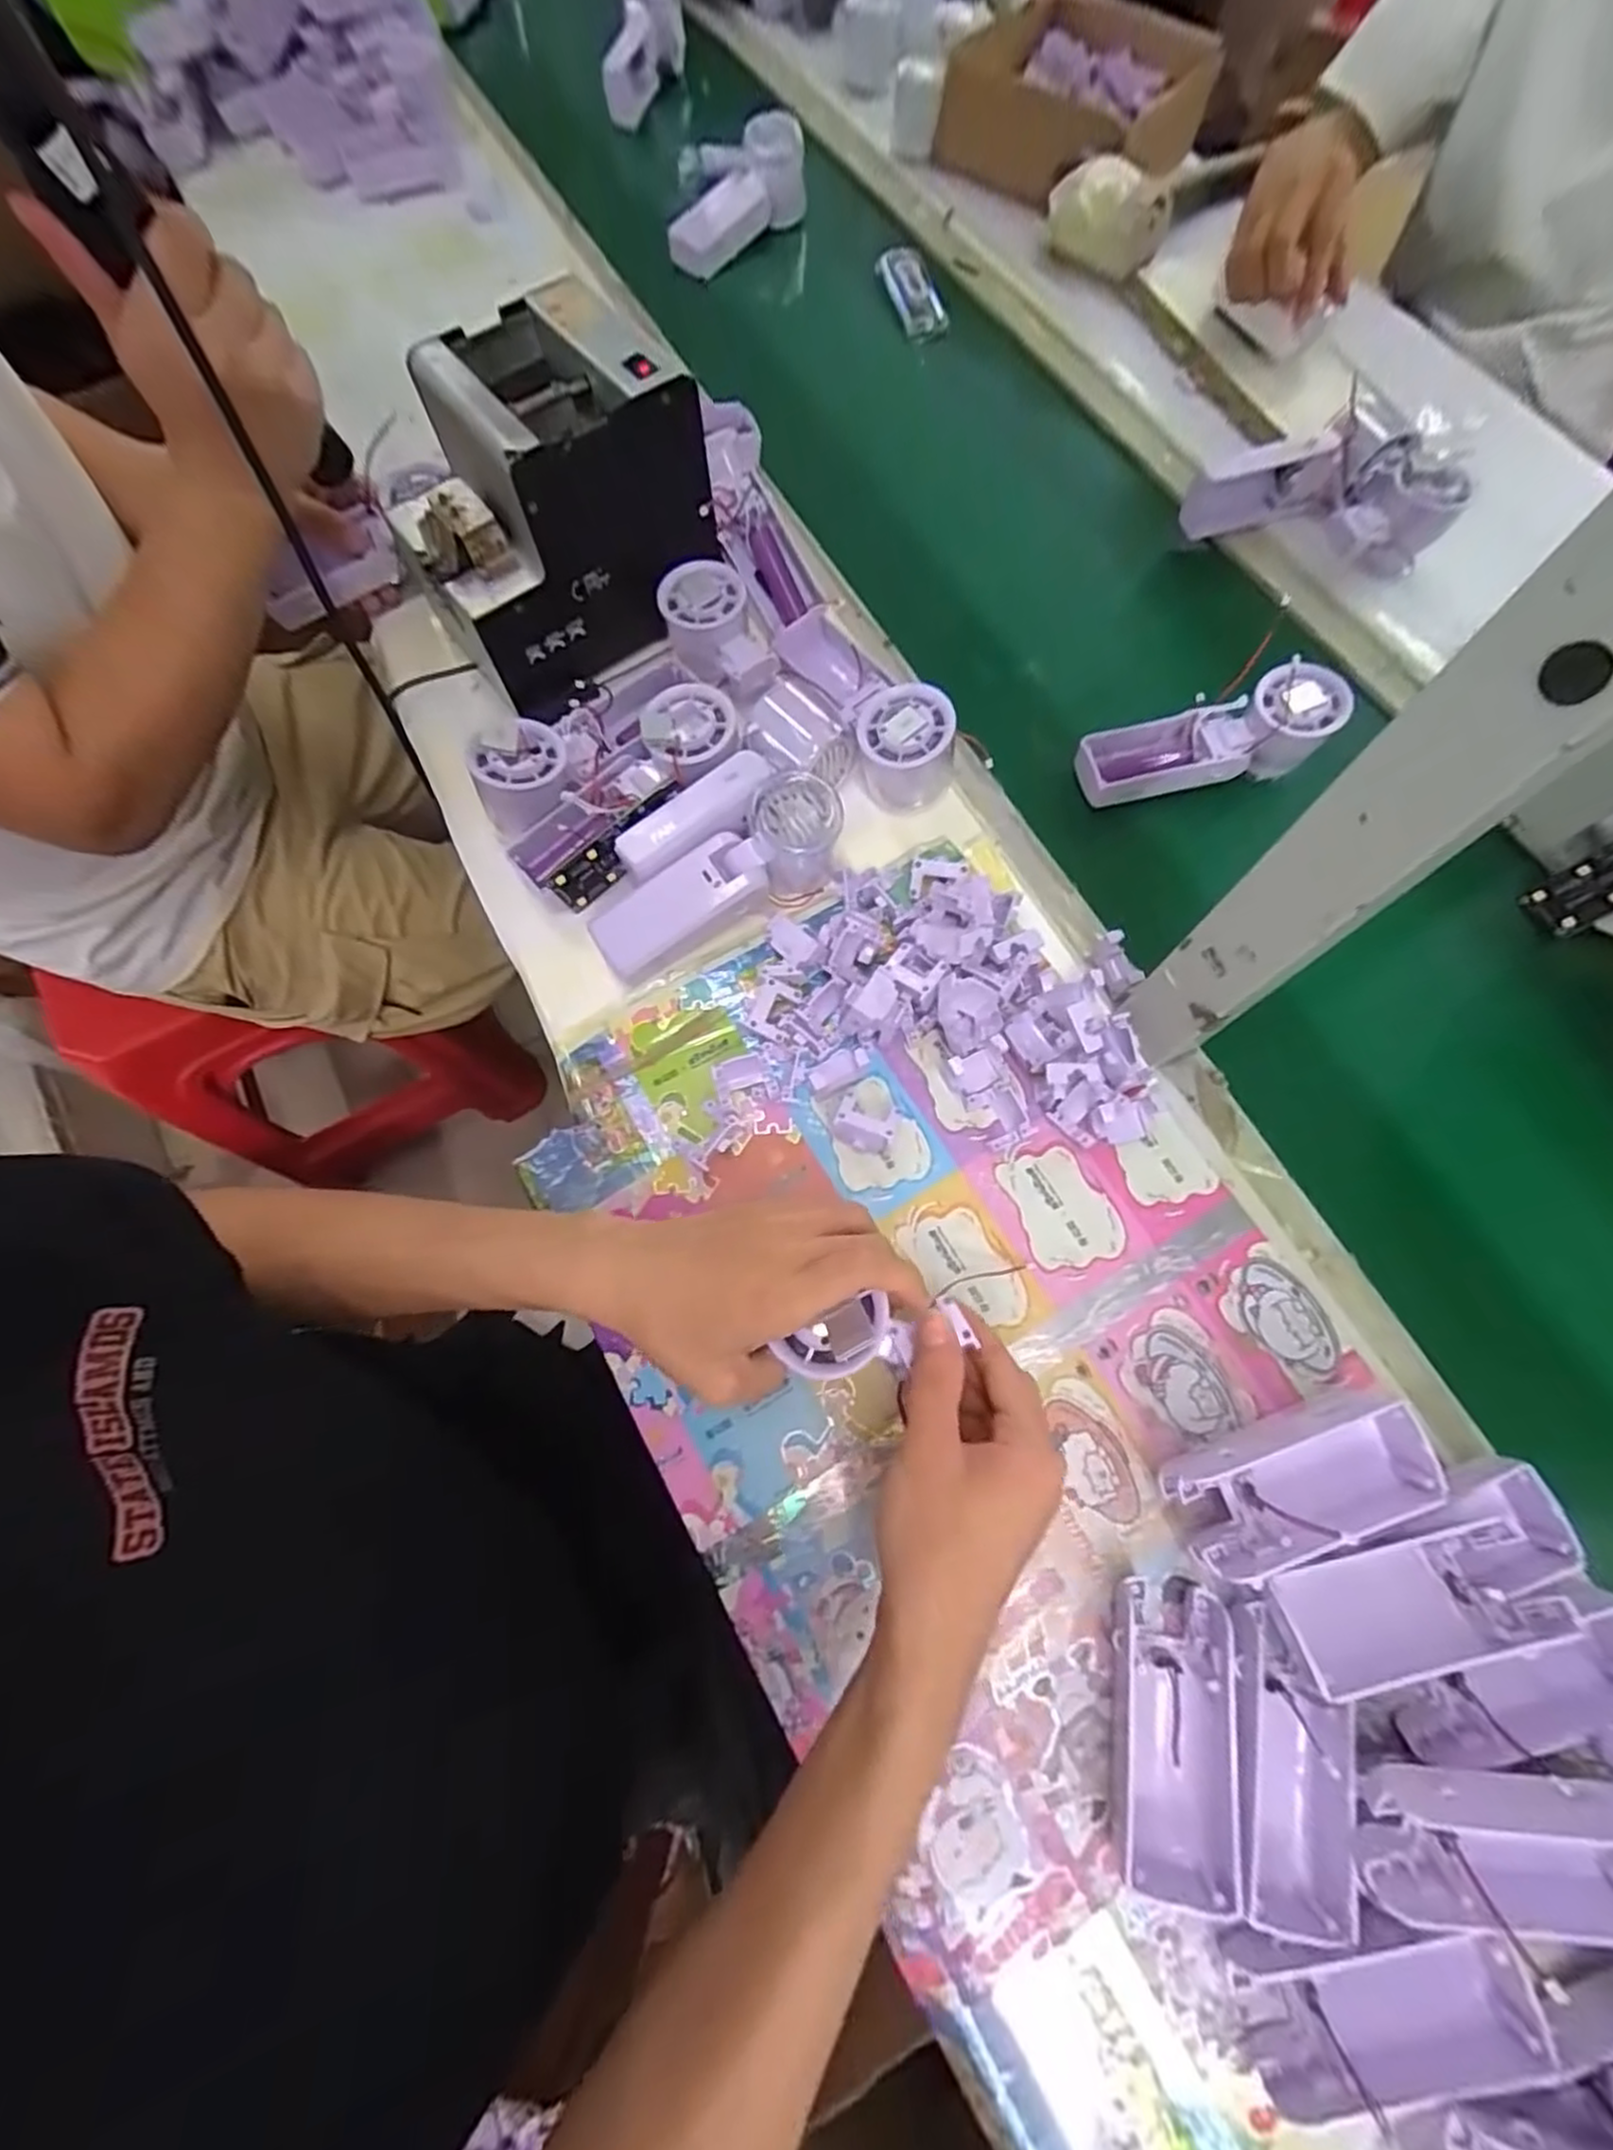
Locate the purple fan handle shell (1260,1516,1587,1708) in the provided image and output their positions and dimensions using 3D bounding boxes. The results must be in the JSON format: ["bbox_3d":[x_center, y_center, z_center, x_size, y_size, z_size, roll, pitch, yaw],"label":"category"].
[{"bbox_3d":[0.263,0.235,0.316,0.110,0.021,0.048,-28,73,13],"label":"purple fan handle shell"}]

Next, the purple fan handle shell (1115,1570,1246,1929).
[{"bbox_3d":[0.160,0.294,0.316,0.046,0.025,0.118,6,73,4],"label":"purple fan handle shell"}]

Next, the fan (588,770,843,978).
[{"bbox_3d":[-0.052,-0.118,0.442,0.170,0.047,0.055,-35,75,-9],"label":"fan"}]

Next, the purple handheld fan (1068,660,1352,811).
[{"bbox_3d":[0.273,-0.226,0.493,0.169,0.048,0.049,-13,72,12],"label":"purple handheld fan"}]

